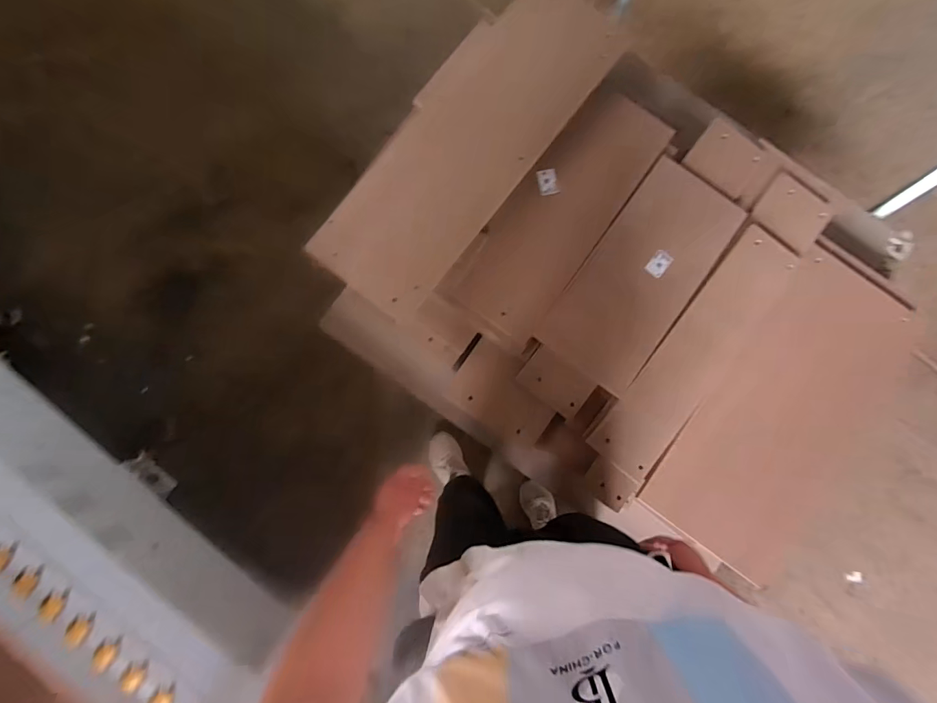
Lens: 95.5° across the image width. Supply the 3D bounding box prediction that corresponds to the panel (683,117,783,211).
[{"bbox_3d":[0.649,-0.465,1.045,0.195,0.027,0.135,38,96,12],"label":"panel"}]

